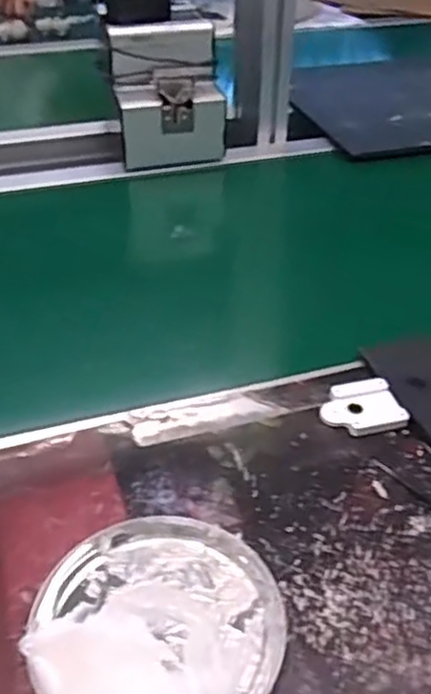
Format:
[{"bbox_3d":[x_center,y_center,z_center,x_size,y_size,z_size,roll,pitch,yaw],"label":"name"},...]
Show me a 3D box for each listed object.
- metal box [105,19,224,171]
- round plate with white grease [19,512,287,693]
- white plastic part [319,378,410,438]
[{"bbox_3d":[-0.055,-0.291,0.815,0.124,0.144,0.073,-13,39,-16],"label":"metal box"},{"bbox_3d":[-0.031,0.139,0.358,0.126,0.026,0.127,0,38,0],"label":"round plate with white grease"},{"bbox_3d":[0.102,0.043,0.491,0.055,0.009,0.046,-10,39,-12],"label":"white plastic part"}]

